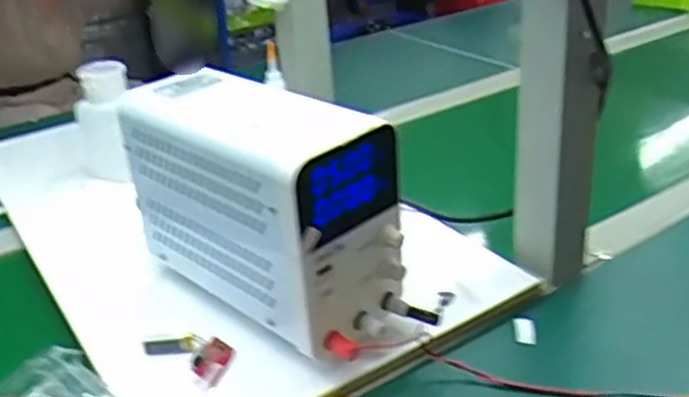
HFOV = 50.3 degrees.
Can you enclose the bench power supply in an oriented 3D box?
[{"bbox_3d":[-0.054,0.001,0.508,0.209,0.133,0.087,22,37,40],"label":"bench power supply"}]

